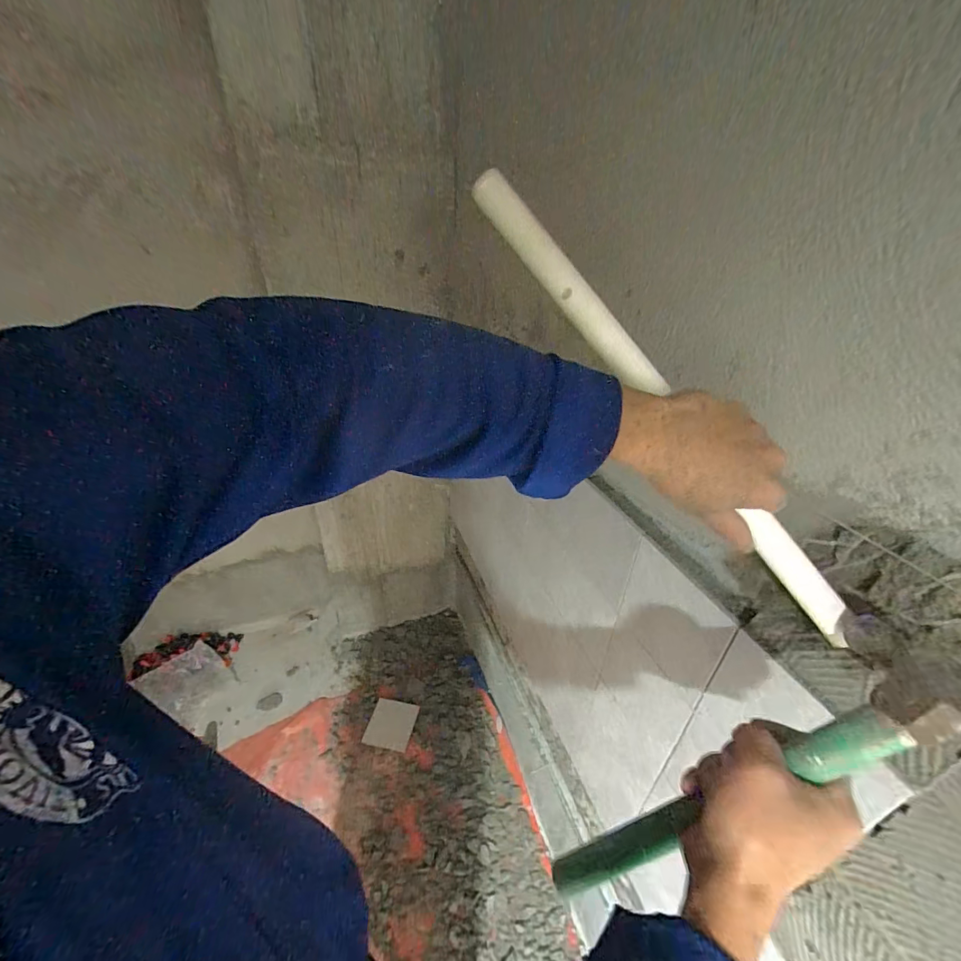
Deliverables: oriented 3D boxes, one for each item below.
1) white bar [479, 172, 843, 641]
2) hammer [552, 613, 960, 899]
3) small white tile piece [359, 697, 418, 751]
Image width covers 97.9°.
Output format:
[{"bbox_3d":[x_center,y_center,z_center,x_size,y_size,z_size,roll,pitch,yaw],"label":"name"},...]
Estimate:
[{"bbox_3d":[0.141,-0.045,0.308,0.420,0.025,0.032,49,36,-4],"label":"white bar"},{"bbox_3d":[0.165,0.206,0.285,0.035,0.312,0.124,39,21,-21],"label":"hammer"},{"bbox_3d":[-0.298,0.816,1.402,0.147,0.016,0.149,7,33,9],"label":"small white tile piece"}]

